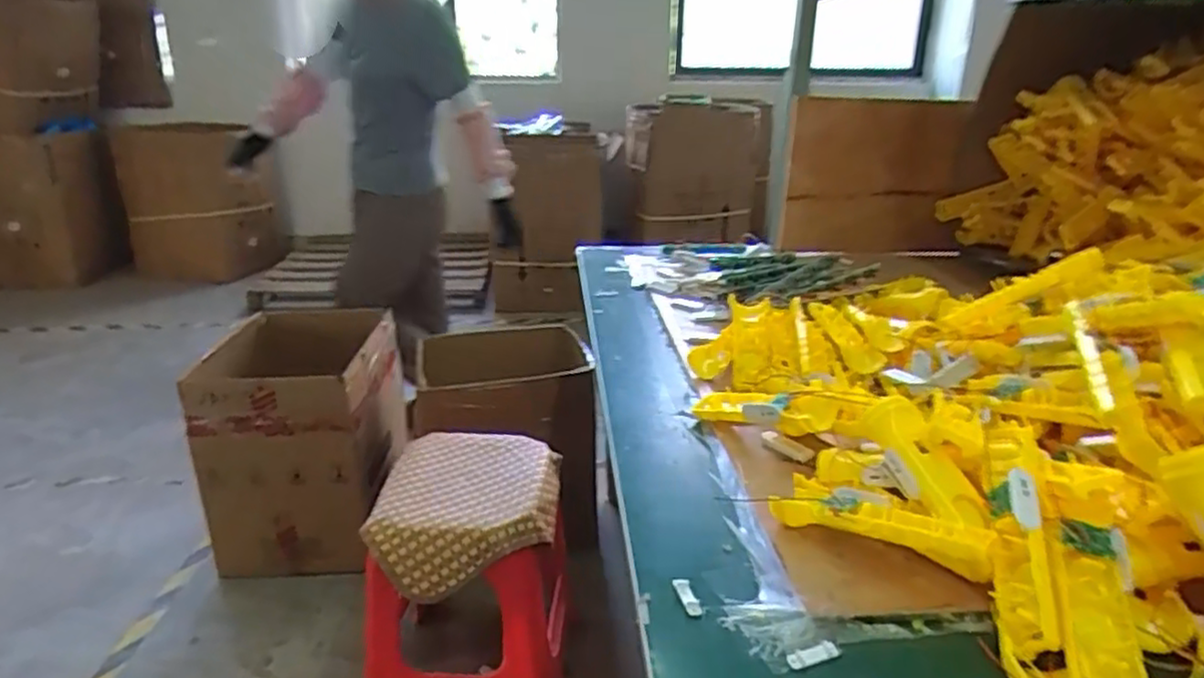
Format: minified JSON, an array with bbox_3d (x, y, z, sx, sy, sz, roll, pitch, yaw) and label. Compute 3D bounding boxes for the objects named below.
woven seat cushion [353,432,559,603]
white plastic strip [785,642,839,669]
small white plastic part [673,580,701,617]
[{"bbox_3d":[-0.220,0.281,1.208,0.289,0.086,0.352,0,21,0],"label":"woven seat cushion"},{"bbox_3d":[0.143,0.216,0.488,0.037,0.006,0.010,-6,22,-16],"label":"white plastic strip"},{"bbox_3d":[0.064,0.194,0.541,0.011,0.008,0.036,-5,22,-14],"label":"small white plastic part"}]

